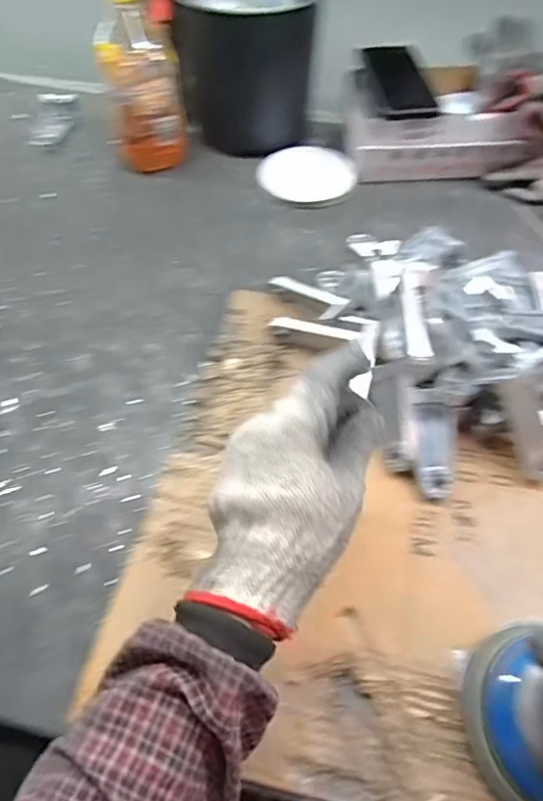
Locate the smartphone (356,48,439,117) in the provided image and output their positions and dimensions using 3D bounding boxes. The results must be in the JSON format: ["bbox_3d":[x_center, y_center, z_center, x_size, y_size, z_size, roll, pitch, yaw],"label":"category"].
[{"bbox_3d":[0.161,-0.398,0.673,0.066,0.015,0.157,-11,58,1],"label":"smartphone"}]

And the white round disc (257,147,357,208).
[{"bbox_3d":[0.047,-0.292,0.708,0.121,0.022,0.121,1,55,-1],"label":"white round disc"}]

